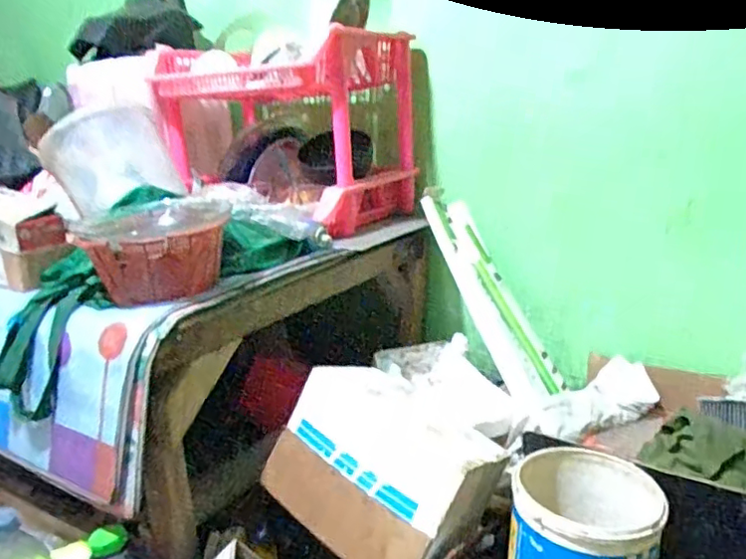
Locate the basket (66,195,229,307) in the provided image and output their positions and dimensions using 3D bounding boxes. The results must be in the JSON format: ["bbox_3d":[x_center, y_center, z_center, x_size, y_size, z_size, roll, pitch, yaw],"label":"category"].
[{"bbox_3d":[-0.293,-0.039,0.837,0.186,0.107,0.184,-8,16,-15],"label":"basket"}]

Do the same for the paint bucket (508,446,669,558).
[{"bbox_3d":[0.272,0.348,0.782,0.180,0.183,0.185,6,18,34],"label":"paint bucket"}]

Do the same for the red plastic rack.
[{"bbox_3d":[-0.168,-0.291,1.218,0.421,0.332,0.333,7,19,35],"label":"red plastic rack"}]

